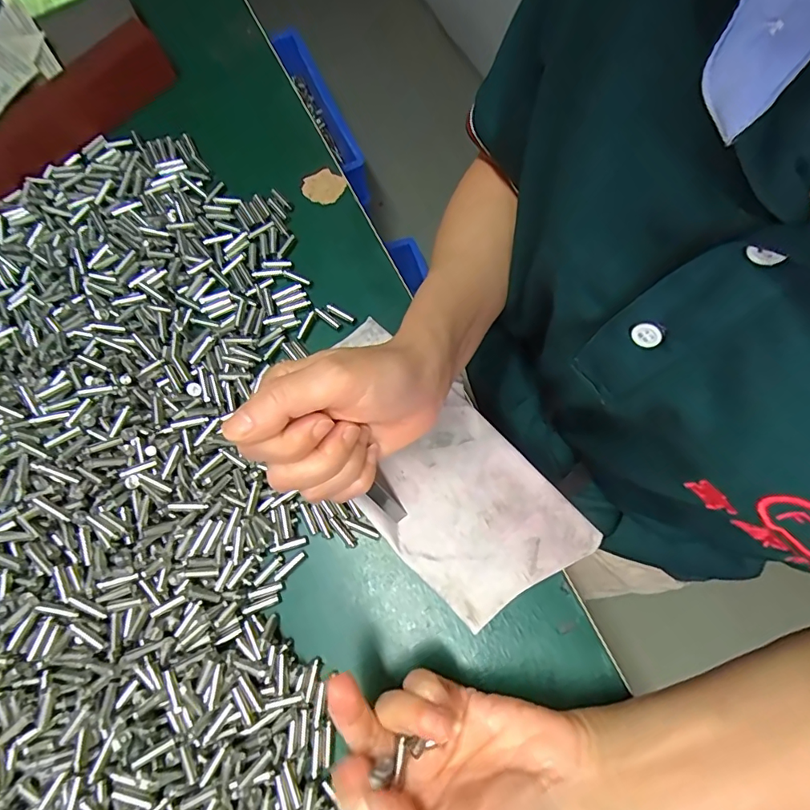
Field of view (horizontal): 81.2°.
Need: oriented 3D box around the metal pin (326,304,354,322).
[{"bbox_3d":[-0.042,-0.060,0.310,0.021,0.005,0.004,28,75,10],"label":"metal pin"}]

